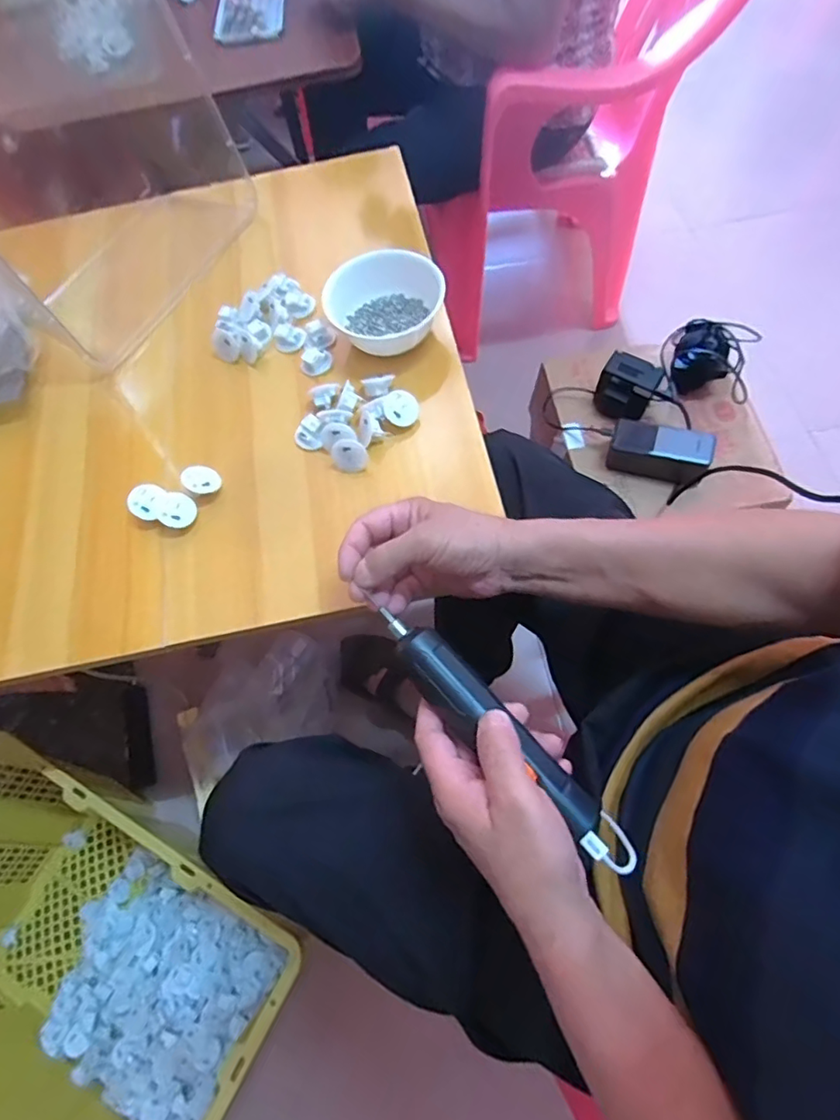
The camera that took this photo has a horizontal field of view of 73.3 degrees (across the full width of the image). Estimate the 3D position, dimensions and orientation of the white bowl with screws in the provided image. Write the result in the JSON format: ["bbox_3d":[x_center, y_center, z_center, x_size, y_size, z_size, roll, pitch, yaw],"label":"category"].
[{"bbox_3d":[-0.032,-0.245,0.550,0.112,0.053,0.091,-24,66,-6],"label":"white bowl with screws"}]

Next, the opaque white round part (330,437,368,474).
[{"bbox_3d":[-0.063,-0.096,0.508,0.033,0.031,0.017,10,38,-10],"label":"opaque white round part"}]

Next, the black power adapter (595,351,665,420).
[{"bbox_3d":[0.295,-0.247,0.808,0.076,0.074,0.048,25,70,15],"label":"black power adapter"}]

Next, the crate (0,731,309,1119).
[{"bbox_3d":[-0.407,0.485,0.692,0.488,0.262,0.348,25,70,15],"label":"crate"}]

